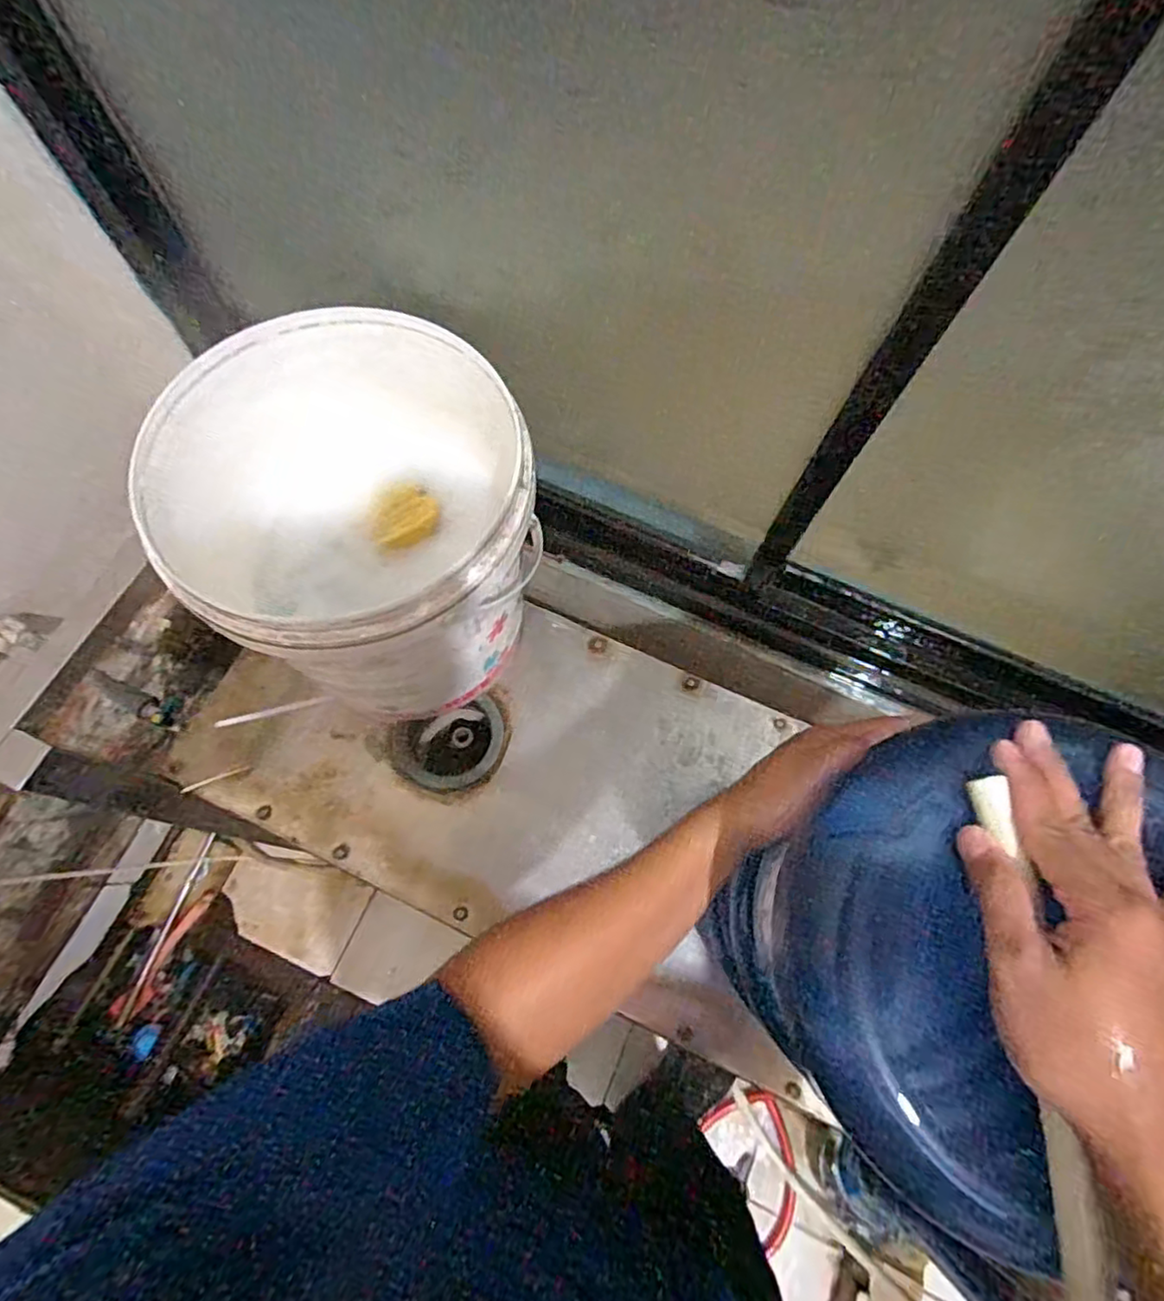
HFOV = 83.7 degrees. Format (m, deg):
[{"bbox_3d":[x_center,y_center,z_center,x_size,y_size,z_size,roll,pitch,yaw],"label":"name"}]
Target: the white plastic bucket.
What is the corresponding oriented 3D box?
[{"bbox_3d":[-0.195,-0.111,0.665,0.305,0.304,0.318,0,72,-1],"label":"white plastic bucket"}]

